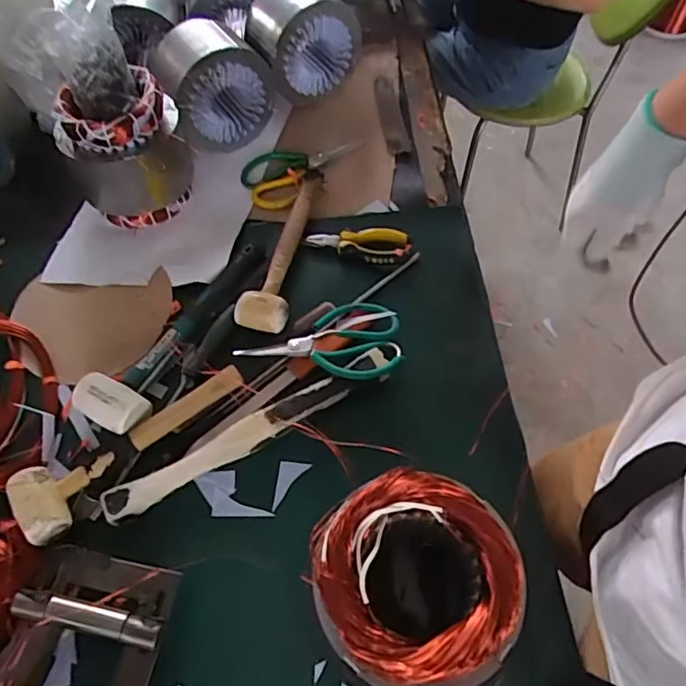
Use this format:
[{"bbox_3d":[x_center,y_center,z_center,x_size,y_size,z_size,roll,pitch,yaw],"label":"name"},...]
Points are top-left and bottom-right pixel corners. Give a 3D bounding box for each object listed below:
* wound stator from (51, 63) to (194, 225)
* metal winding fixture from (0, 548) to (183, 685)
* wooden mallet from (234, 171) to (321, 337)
[{"bbox_3d":[-0.279,-0.246,0.743,0.148,0.156,0.119,-20,62,-10],"label":"wound stator"},{"bbox_3d":[-0.236,0.291,0.493,0.143,0.049,0.200,10,61,7],"label":"metal winding fixture"},{"bbox_3d":[-0.069,-0.130,0.739,0.058,0.053,0.277,11,61,7],"label":"wooden mallet"}]

